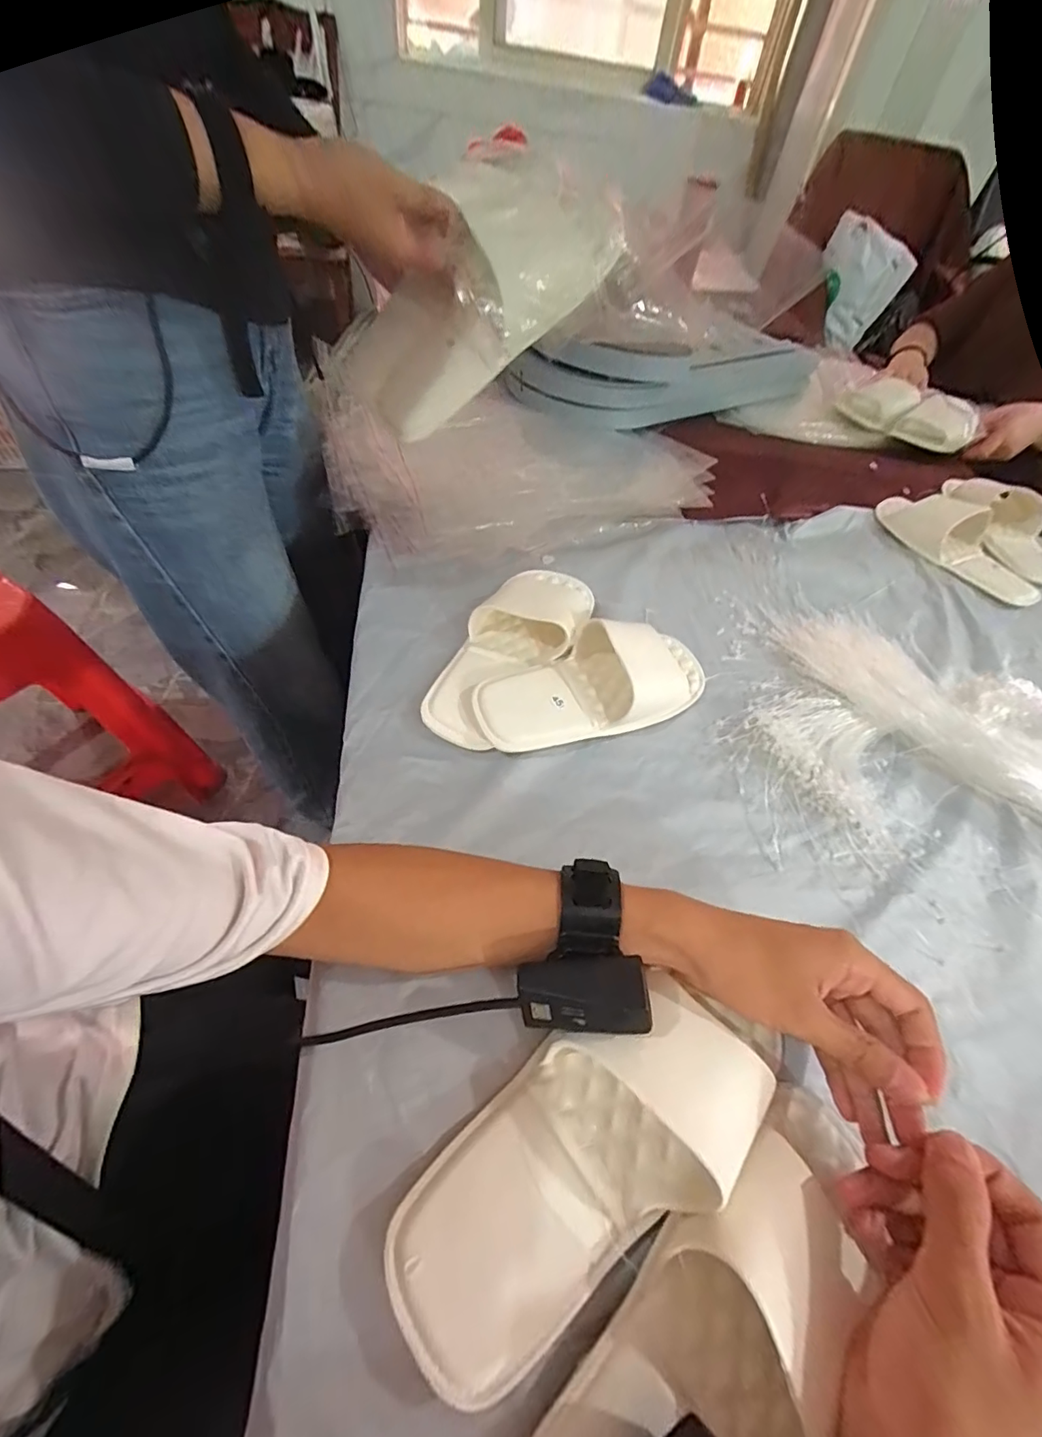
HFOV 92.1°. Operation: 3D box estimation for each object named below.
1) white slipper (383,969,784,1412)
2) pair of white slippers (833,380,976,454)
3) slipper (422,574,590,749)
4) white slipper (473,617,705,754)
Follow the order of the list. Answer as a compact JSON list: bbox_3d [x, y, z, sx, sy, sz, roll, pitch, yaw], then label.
[{"bbox_3d":[0.040,0.216,0.257,0.221,0.047,0.091,-25,61,-21],"label":"white slipper"},{"bbox_3d":[0.649,-0.523,0.855,0.206,0.054,0.093,39,59,19],"label":"pair of white slippers"},{"bbox_3d":[-0.005,-0.078,0.475,0.102,0.048,0.243,26,57,12],"label":"slipper"},{"bbox_3d":[0.070,-0.034,0.448,0.226,0.047,0.094,-14,58,-15],"label":"white slipper"}]

